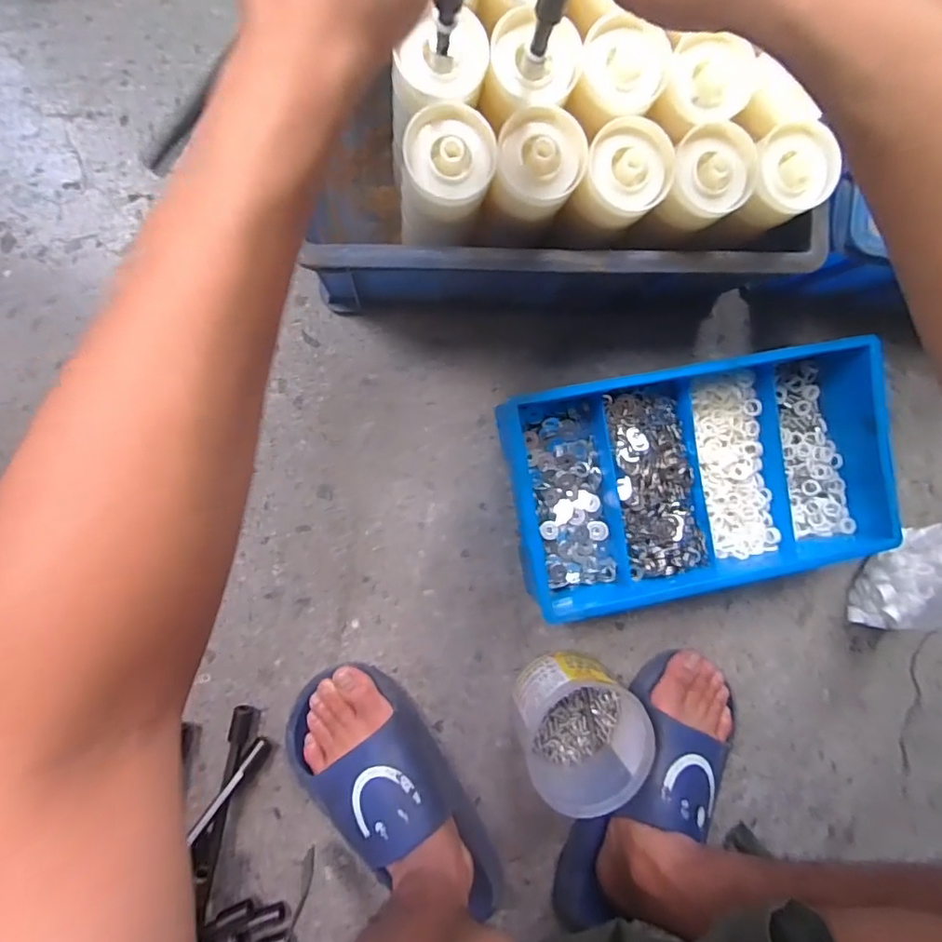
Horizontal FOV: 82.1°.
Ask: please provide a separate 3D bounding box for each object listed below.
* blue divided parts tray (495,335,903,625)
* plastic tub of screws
[{"bbox_3d":[0.212,0.005,0.517,0.358,0.084,0.208,-11,94,-6],"label":"blue divided parts tray"},{"bbox_3d":[0.102,0.242,0.514,0.110,0.084,0.124,-14,94,-6],"label":"plastic tub of screws"}]

